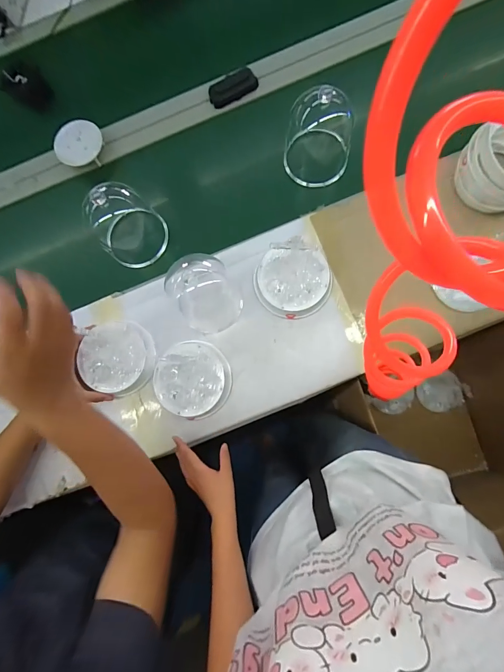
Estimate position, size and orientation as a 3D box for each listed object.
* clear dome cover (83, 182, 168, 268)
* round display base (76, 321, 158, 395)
[{"bbox_3d":[-0.247,-0.213,0.637,0.113,0.194,0.123,33,87,9],"label":"clear dome cover"},{"bbox_3d":[-0.259,0.041,0.659,0.133,0.055,0.139,-1,83,5],"label":"round display base"}]

